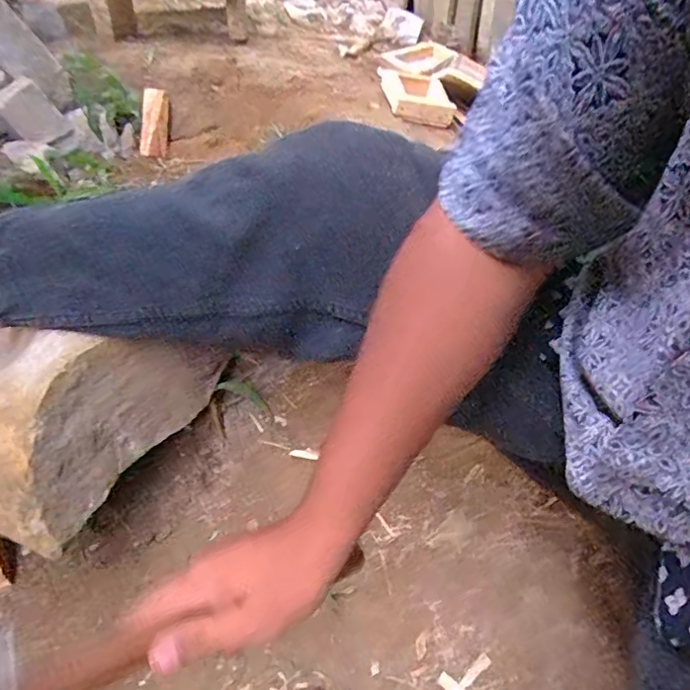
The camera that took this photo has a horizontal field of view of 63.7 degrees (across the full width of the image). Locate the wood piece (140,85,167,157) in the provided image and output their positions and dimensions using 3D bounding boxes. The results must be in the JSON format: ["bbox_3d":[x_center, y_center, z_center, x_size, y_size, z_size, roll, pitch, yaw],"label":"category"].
[{"bbox_3d":[-0.353,-0.415,1.027,0.047,0.021,0.167,-3,74,-5],"label":"wood piece"}]

